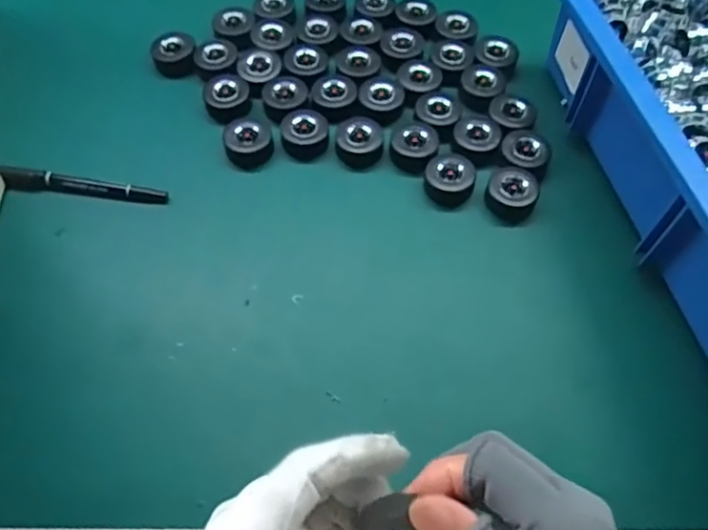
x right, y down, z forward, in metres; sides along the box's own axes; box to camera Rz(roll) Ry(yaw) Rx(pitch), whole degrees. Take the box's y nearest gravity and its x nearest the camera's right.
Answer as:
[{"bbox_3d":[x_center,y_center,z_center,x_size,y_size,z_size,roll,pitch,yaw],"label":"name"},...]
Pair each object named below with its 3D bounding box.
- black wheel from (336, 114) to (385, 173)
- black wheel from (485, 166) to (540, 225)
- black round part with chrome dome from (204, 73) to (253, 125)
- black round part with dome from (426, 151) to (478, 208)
[{"bbox_3d":[0.006,-0.098,0.471,0.037,0.019,0.042,16,64,8],"label":"black wheel"},{"bbox_3d":[0.118,-0.053,0.445,0.036,0.020,0.040,15,64,8],"label":"black wheel"},{"bbox_3d":[-0.103,-0.137,0.490,0.037,0.019,0.035,0,63,0],"label":"black round part with chrome dome"},{"bbox_3d":[0.073,-0.066,0.452,0.036,0.017,0.040,15,64,8],"label":"black round part with dome"}]

